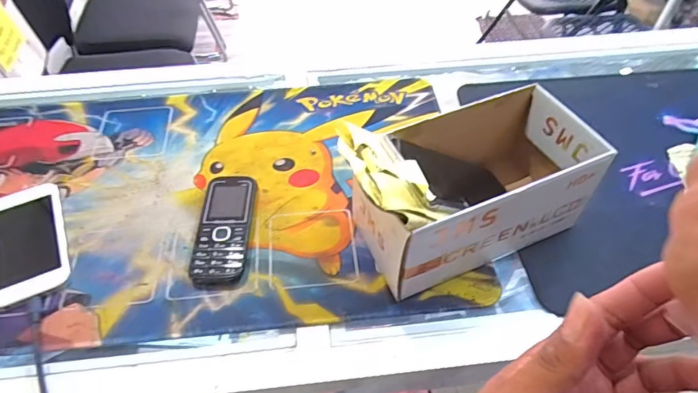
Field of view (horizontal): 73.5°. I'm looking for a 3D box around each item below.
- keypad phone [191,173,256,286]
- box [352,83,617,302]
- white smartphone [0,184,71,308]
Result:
[{"bbox_3d":[-0.111,0.028,0.418,0.046,0.014,0.113,-2,51,-1],"label":"keypad phone"},{"bbox_3d":[0.104,-0.004,0.388,0.178,0.096,0.092,-20,54,-15],"label":"box"},{"bbox_3d":[-0.283,0.037,0.410,0.061,0.006,0.122,-22,54,-16],"label":"white smartphone"}]

